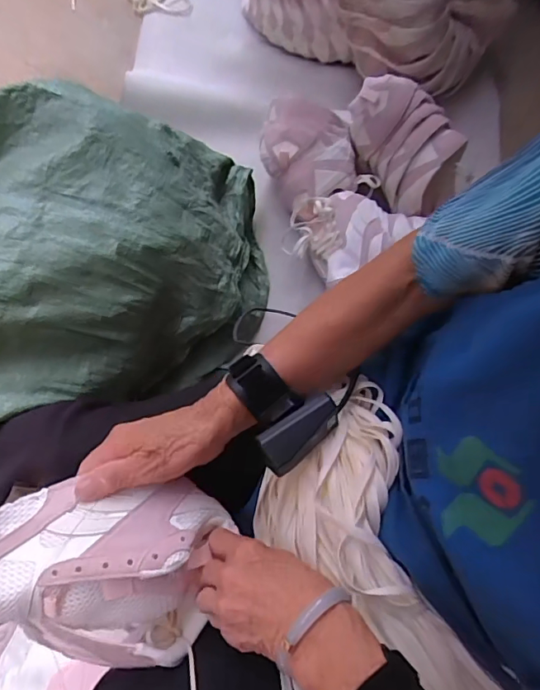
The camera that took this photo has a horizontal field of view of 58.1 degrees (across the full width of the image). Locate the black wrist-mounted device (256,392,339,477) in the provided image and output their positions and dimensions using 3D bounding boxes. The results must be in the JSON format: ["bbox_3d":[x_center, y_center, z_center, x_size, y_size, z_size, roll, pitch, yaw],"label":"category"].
[{"bbox_3d":[0.023,0.067,0.381,0.070,0.019,0.033,-40,81,-16],"label":"black wrist-mounted device"}]

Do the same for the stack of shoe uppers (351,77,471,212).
[{"bbox_3d":[0.236,-0.361,0.860,0.136,0.123,0.191,-31,79,-15],"label":"stack of shoe uppers"}]

